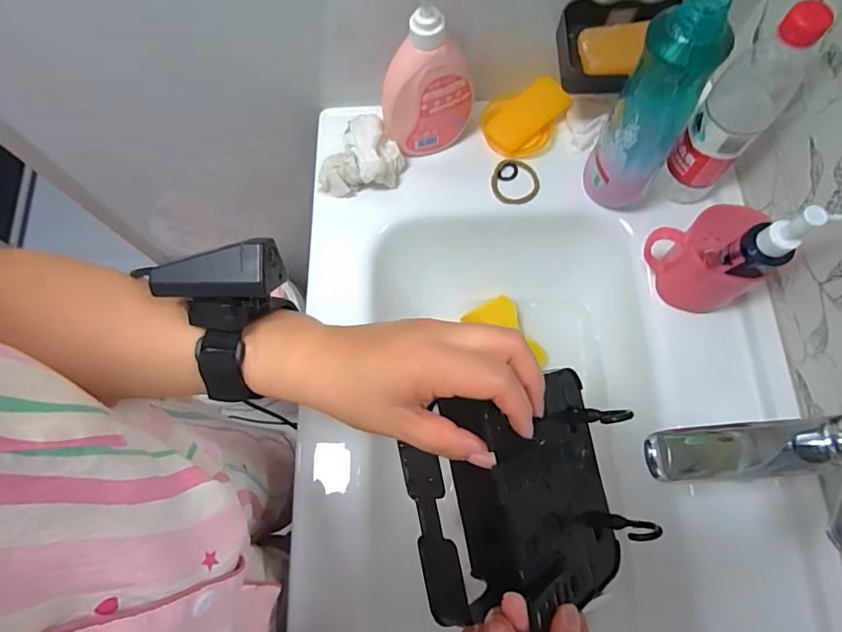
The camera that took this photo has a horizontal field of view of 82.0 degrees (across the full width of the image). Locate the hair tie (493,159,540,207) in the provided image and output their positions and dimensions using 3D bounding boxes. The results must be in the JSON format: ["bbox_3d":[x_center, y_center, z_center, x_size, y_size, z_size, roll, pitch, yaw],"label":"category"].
[{"bbox_3d":[0.116,-0.166,0.599,0.058,0.012,0.056,-1,71,2],"label":"hair tie"}]

